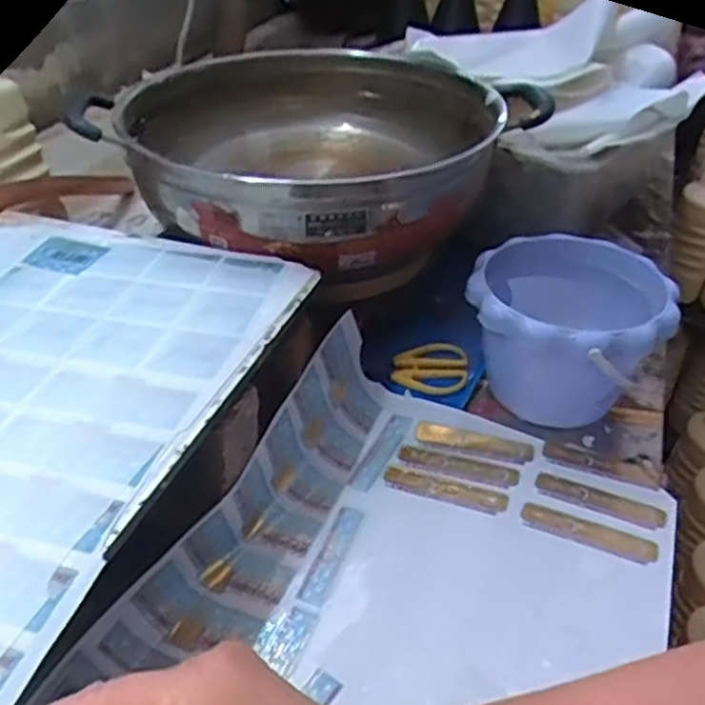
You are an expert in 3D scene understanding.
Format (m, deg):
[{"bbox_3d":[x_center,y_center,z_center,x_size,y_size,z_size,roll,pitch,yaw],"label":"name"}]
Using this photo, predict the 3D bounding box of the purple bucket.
[{"bbox_3d":[0.170,-0.016,0.609,0.149,0.125,0.167,16,39,15],"label":"purple bucket"}]

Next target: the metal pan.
[{"bbox_3d":[-0.024,-0.184,0.645,0.278,0.089,0.317,31,45,30],"label":"metal pan"}]

